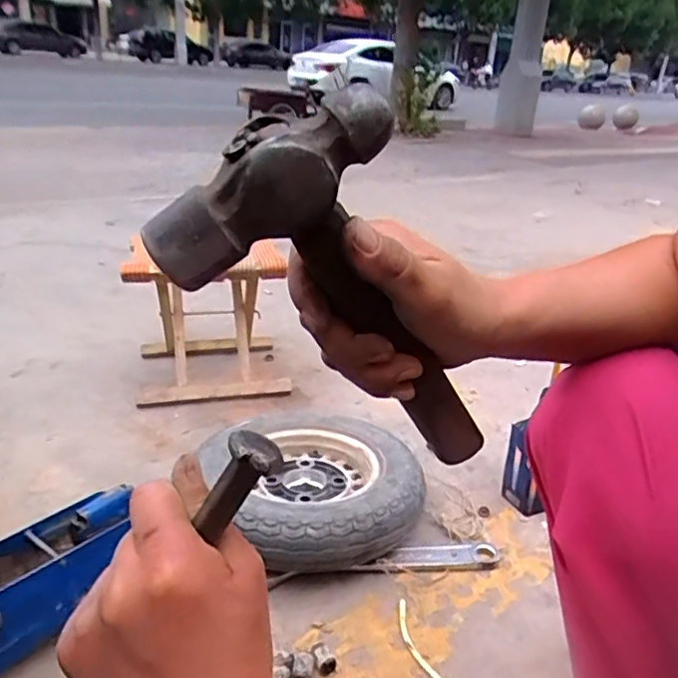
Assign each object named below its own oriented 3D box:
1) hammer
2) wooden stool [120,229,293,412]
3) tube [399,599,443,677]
[{"bbox_3d":[0.015,-0.002,0.310,0.099,0.232,0.046,-48,42,-13],"label":"hammer"},{"bbox_3d":[-0.276,-0.049,1.305,0.310,0.287,0.274,0,24,-11],"label":"wooden stool"},{"bbox_3d":[0.097,0.361,0.693,0.021,0.005,0.167,-5,24,-17],"label":"tube"}]

